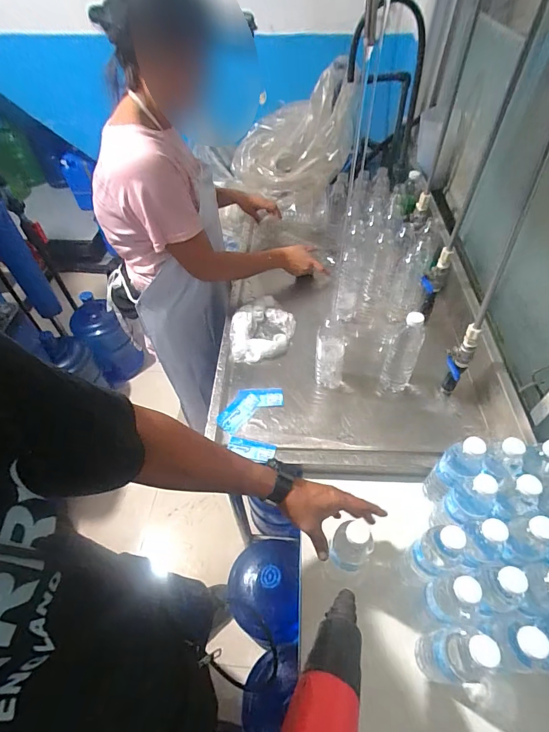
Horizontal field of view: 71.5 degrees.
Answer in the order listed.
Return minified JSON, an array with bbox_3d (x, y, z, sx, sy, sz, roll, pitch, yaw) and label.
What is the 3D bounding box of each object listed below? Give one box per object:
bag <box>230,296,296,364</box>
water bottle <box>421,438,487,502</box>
[{"bbox_3d":[-0.031,-0.105,1.017,0.165,0.046,0.210,-1,52,0],"label":"bag"},{"bbox_3d":[0.314,0.196,0.688,0.058,0.200,0.057,-30,57,-21],"label":"water bottle"}]

